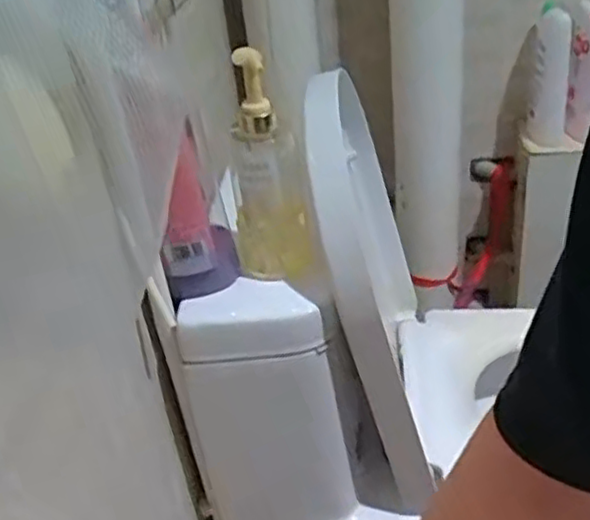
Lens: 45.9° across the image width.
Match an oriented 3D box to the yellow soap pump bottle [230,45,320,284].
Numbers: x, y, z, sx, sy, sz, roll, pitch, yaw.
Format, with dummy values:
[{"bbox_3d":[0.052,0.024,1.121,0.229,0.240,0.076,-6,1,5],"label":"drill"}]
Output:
[{"bbox_3d":[-0.025,-0.079,0.653,0.067,0.225,0.072,-2,33,7],"label":"yellow soap pump bottle"}]

